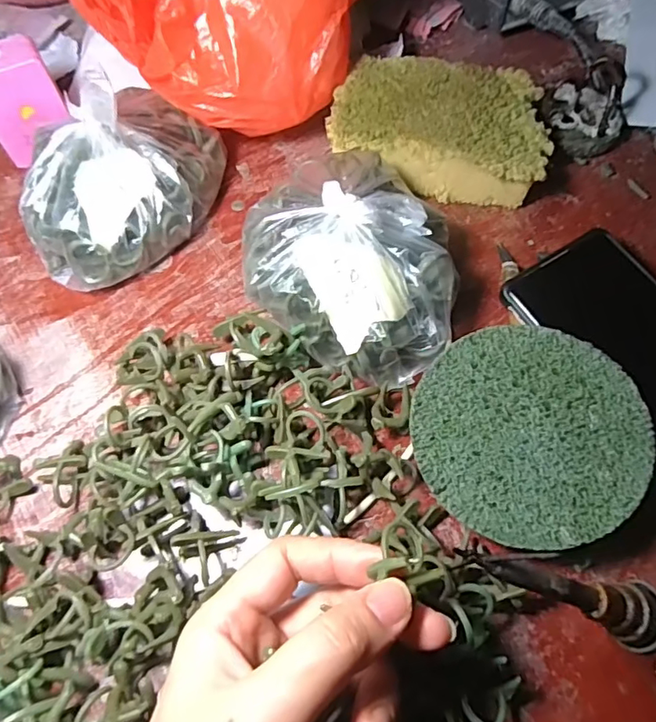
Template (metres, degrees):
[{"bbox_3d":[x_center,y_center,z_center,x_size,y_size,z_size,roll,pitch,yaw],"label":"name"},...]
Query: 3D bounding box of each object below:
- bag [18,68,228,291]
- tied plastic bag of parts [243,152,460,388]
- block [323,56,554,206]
[{"bbox_3d":[-0.129,-0.111,0.331,0.098,0.063,0.129,15,64,8],"label":"bag"},{"bbox_3d":[0.012,-0.057,0.300,0.111,0.065,0.128,-1,63,0],"label":"tied plastic bag of parts"},{"bbox_3d":[0.076,-0.157,0.364,0.142,0.043,0.093,11,63,6],"label":"block"}]

